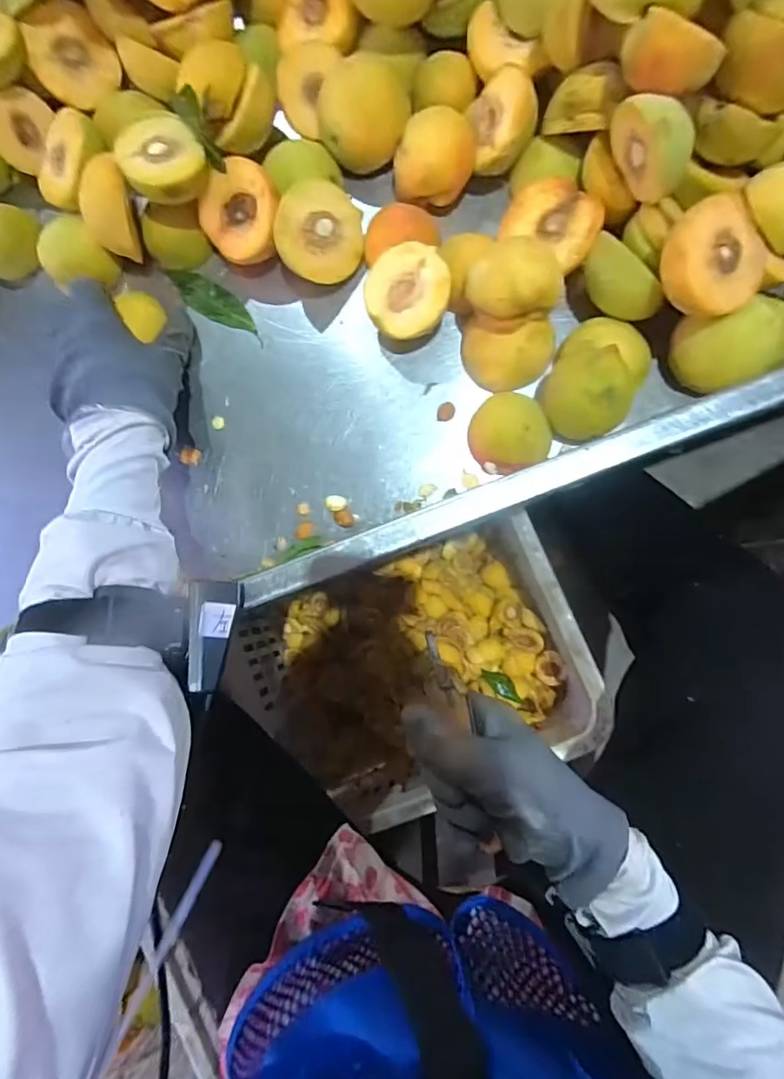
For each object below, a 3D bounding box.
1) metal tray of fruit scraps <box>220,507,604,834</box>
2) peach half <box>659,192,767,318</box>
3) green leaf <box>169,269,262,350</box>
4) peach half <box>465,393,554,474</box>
[{"bbox_3d":[0.020,0.139,0.578,0.345,0.160,0.245,-23,83,6],"label":"metal tray of fruit scraps"},{"bbox_3d":[0.195,-0.173,0.315,0.063,0.029,0.063,-12,106,-16],"label":"peach half"},{"bbox_3d":[-0.144,-0.194,0.418,0.098,0.004,0.027,33,91,9],"label":"green leaf"},{"bbox_3d":[0.085,-0.077,0.368,0.055,0.030,0.055,-1,86,8],"label":"peach half"}]

